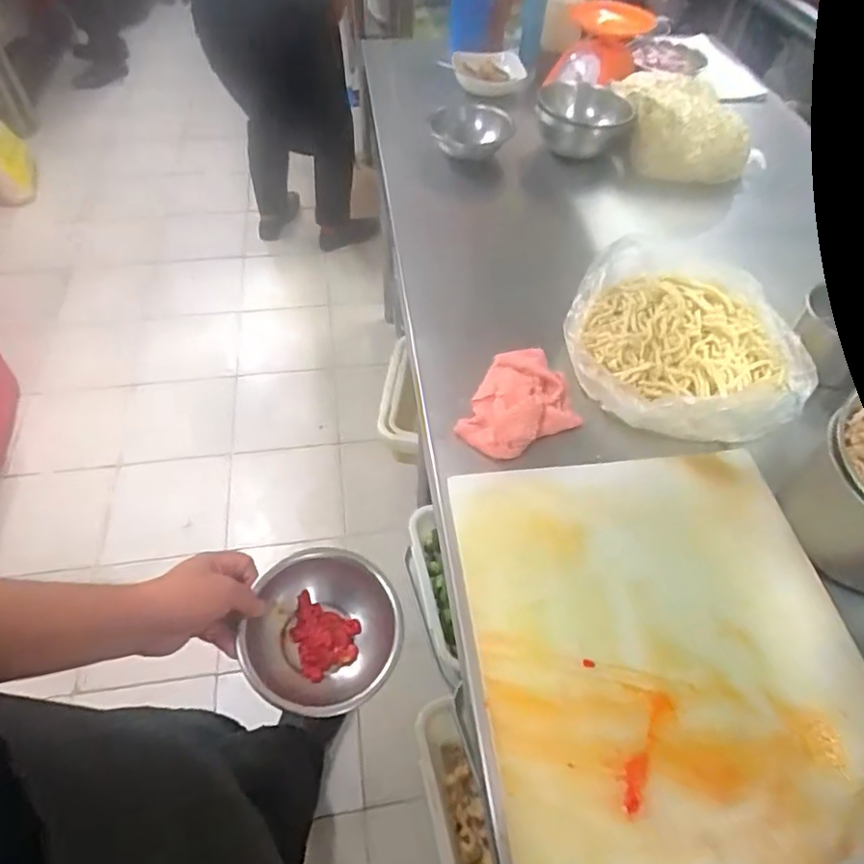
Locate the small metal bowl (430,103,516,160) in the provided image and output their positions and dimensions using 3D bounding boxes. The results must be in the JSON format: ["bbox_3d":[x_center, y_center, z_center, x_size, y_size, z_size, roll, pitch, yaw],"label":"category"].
[{"bbox_3d":[0.072,-0.573,1.131,0.149,0.054,0.154,-5,53,-5],"label":"small metal bowl"}]

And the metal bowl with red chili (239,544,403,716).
[{"bbox_3d":[-0.105,0.202,0.597,0.144,0.058,0.157,2,52,-2],"label":"metal bowl with red chili"}]

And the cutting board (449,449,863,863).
[{"bbox_3d":[0.217,0.225,0.518,0.331,0.035,0.478,-4,52,-7],"label":"cutting board"}]

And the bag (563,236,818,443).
[{"bbox_3d":[0.307,-0.117,0.746,0.273,0.074,0.271,14,53,9],"label":"bag"}]

